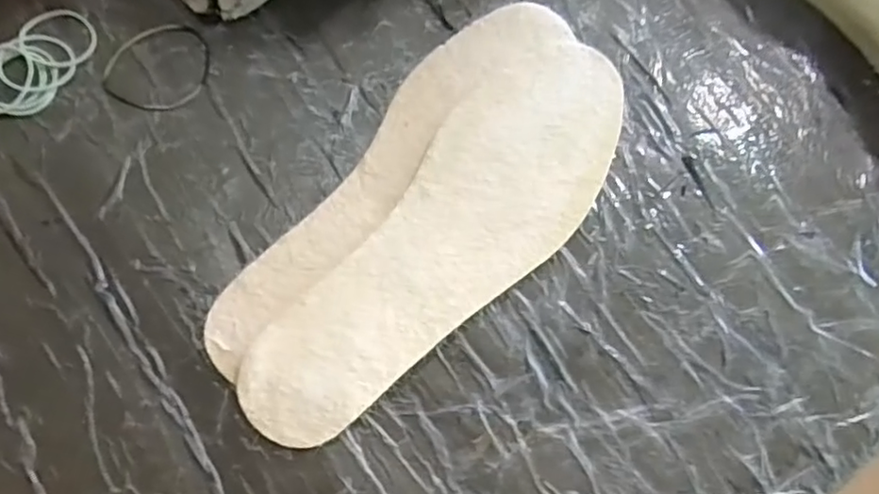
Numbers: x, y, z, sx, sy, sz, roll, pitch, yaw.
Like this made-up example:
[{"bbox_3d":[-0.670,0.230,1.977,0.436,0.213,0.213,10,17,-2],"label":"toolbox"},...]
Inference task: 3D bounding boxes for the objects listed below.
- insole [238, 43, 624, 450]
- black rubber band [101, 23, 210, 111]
[{"bbox_3d":[0.009,-0.004,0.349,0.091,0.007,0.269,38,78,3],"label":"insole"},{"bbox_3d":[-0.169,-0.110,0.384,0.060,0.004,0.060,1,74,-2],"label":"black rubber band"}]

